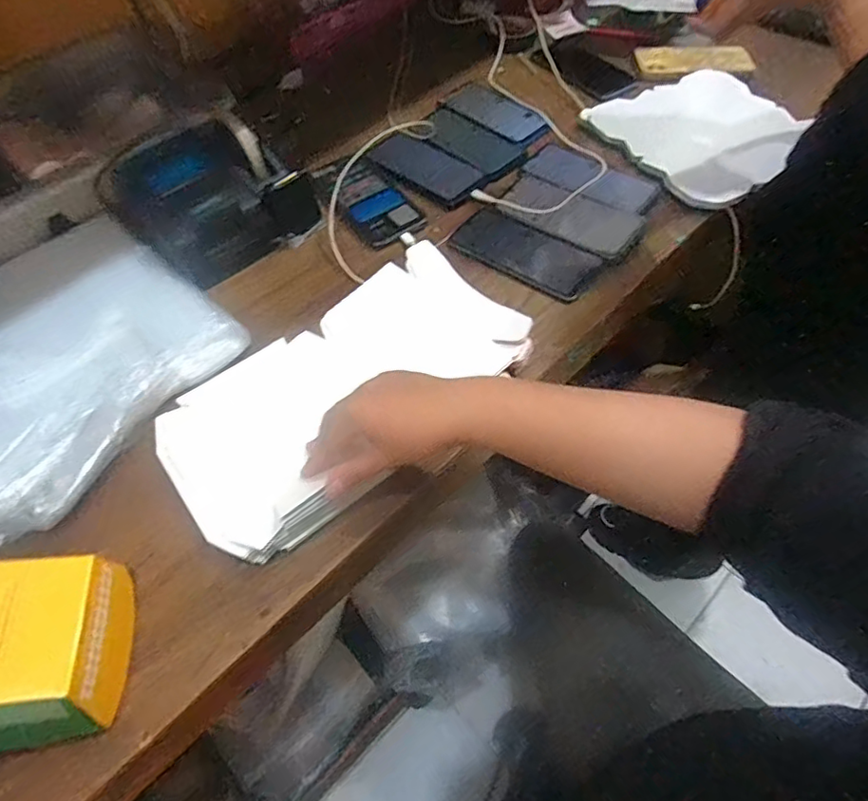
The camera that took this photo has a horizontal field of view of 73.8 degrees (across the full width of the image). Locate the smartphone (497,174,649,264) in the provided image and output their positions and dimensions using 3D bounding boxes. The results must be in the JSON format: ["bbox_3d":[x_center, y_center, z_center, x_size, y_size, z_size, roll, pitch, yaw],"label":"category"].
[{"bbox_3d":[0.155,-0.215,0.672,0.167,0.014,0.070,33,74,24],"label":"smartphone"}]

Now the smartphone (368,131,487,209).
[{"bbox_3d":[-0.010,-0.297,0.734,0.150,0.012,0.078,35,63,23],"label":"smartphone"}]

